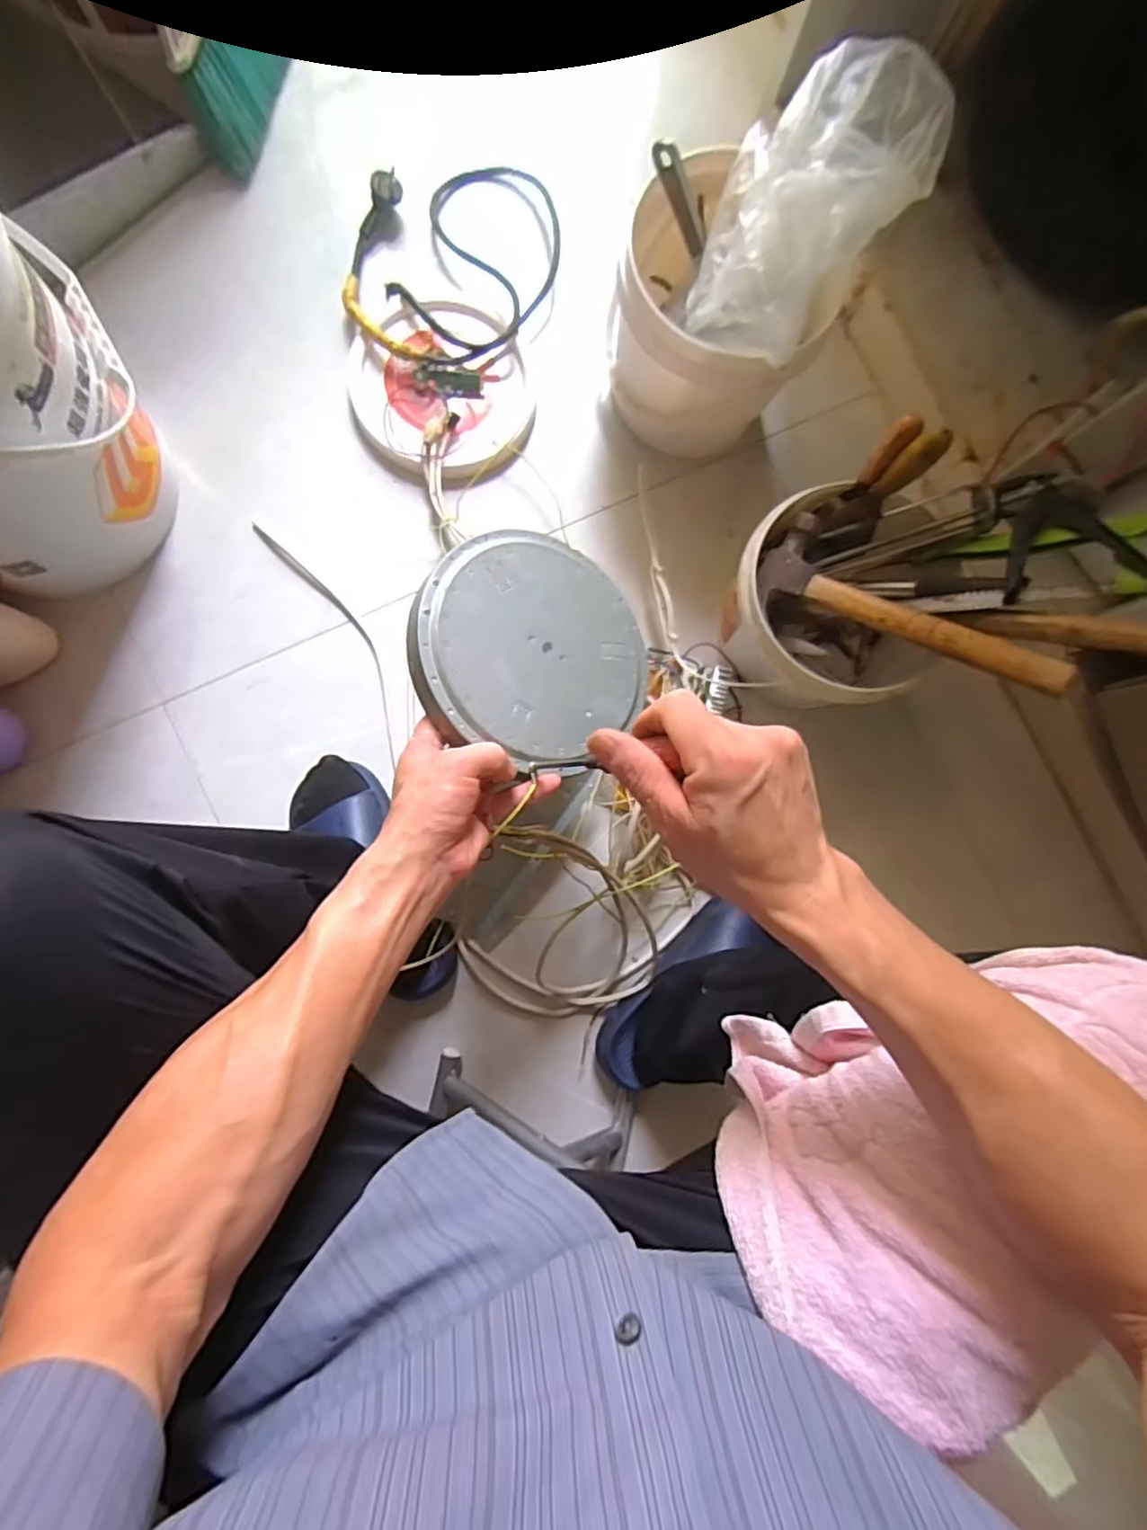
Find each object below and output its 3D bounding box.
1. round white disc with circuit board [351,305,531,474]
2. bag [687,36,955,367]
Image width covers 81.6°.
[{"bbox_3d":[-0.157,-0.450,0.797,0.213,0.039,0.205,0,85,-6],"label":"round white disc with circuit board"},{"bbox_3d":[0.217,-0.532,0.625,0.162,0.138,0.262,40,83,-1],"label":"bag"}]

